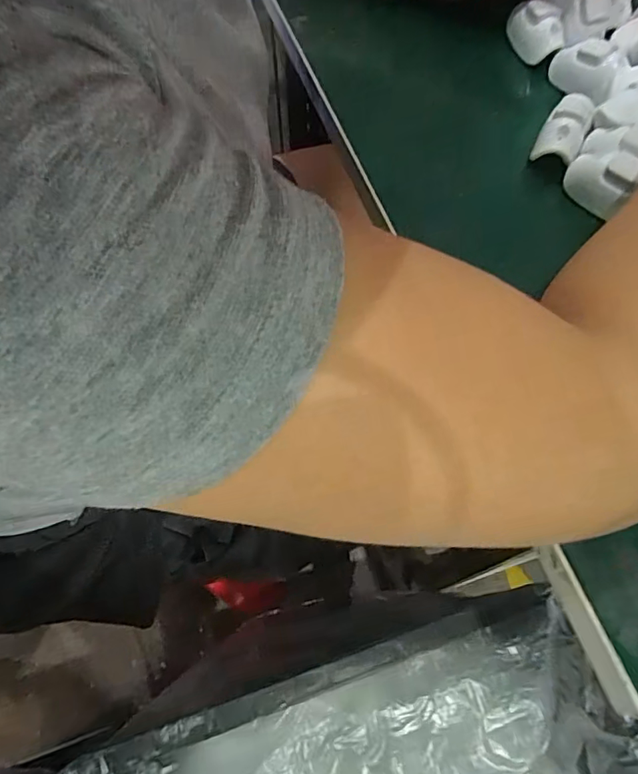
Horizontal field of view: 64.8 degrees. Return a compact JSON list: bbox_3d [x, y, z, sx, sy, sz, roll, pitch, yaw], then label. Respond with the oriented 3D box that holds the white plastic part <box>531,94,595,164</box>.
[{"bbox_3d":[0.140,-0.146,0.286,0.024,0.018,0.037,27,68,14],"label":"white plastic part"}]

